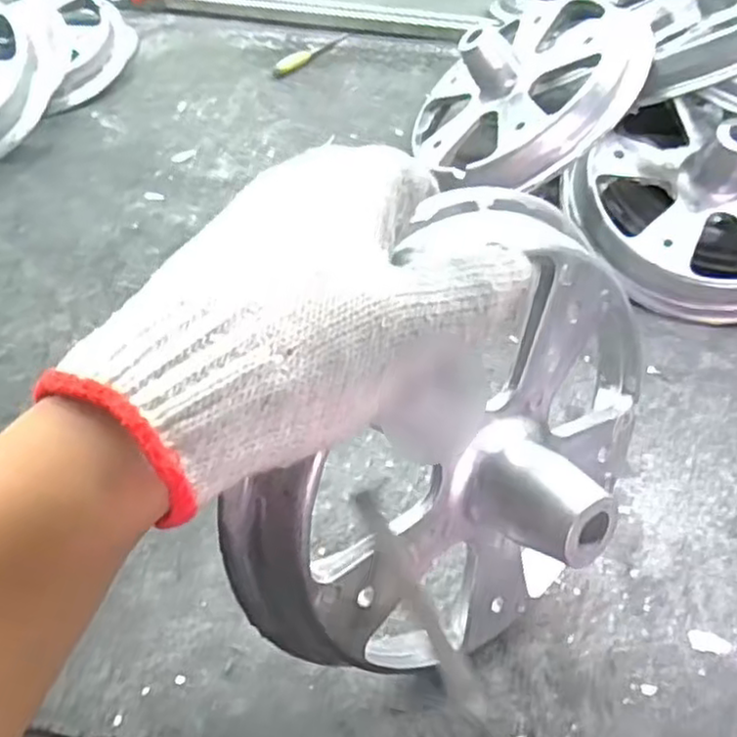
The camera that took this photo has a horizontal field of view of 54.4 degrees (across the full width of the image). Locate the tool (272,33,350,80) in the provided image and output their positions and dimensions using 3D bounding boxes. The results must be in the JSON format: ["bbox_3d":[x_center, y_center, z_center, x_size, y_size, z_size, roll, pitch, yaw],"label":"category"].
[{"bbox_3d":[-0.064,-0.364,0.819,0.019,0.012,0.143,23,51,17],"label":"tool"}]

